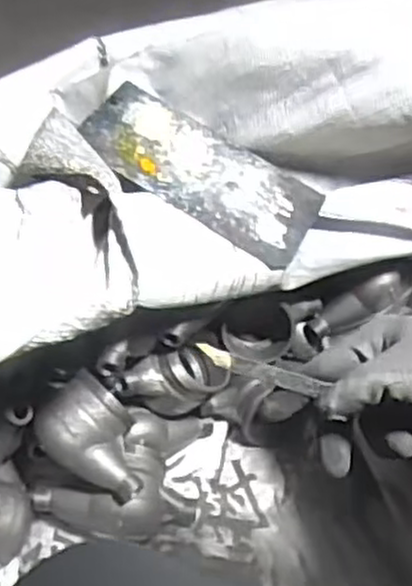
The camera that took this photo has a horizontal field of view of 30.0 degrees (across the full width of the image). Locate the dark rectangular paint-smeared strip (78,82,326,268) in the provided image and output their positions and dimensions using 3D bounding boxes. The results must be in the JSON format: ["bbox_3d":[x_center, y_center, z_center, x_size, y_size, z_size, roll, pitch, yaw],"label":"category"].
[{"bbox_3d":[-0.002,-0.120,0.751,0.232,0.011,0.115,31,53,2],"label":"dark rectangular paint-smeared strip"}]

